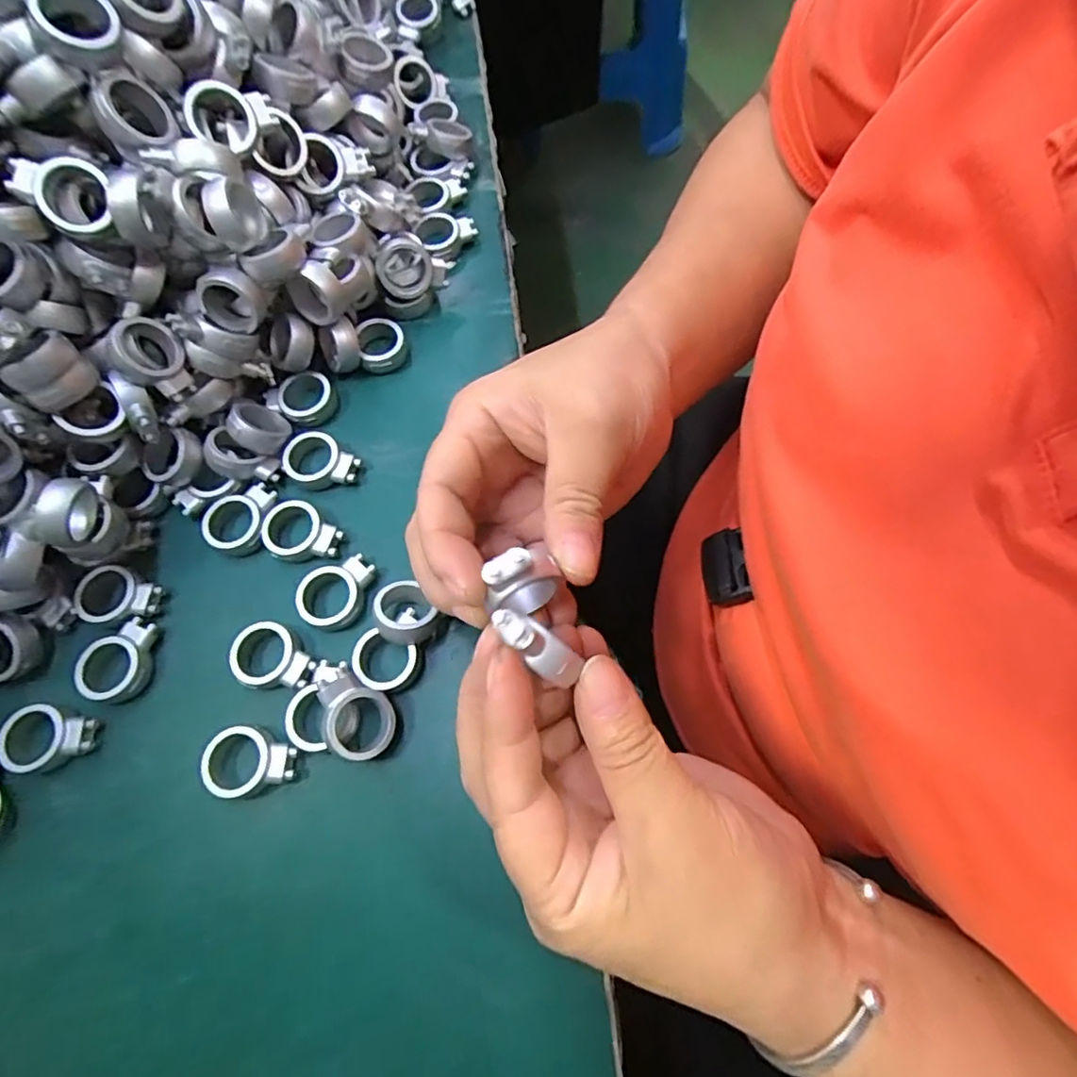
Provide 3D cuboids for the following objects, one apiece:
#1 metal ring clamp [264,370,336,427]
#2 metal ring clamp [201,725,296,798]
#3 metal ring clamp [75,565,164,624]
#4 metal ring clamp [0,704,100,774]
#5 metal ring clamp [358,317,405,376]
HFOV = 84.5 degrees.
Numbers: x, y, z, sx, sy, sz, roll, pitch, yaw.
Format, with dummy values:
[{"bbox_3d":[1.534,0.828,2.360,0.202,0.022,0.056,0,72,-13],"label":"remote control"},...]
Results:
[{"bbox_3d":[-0.114,-0.066,0.284,0.032,0.011,0.023,-19,71,-4],"label":"metal ring clamp"},{"bbox_3d":[-0.109,0.085,0.228,0.033,0.013,0.024,-3,70,2],"label":"metal ring clamp"},{"bbox_3d":[-0.180,0.025,0.255,0.034,0.012,0.024,6,71,5],"label":"metal ring clamp"},{"bbox_3d":[-0.193,0.079,0.234,0.034,0.013,0.024,2,70,3],"label":"metal ring clamp"},{"bbox_3d":[-0.077,-0.095,0.293,0.022,0.015,0.024,-21,71,-5],"label":"metal ring clamp"}]

